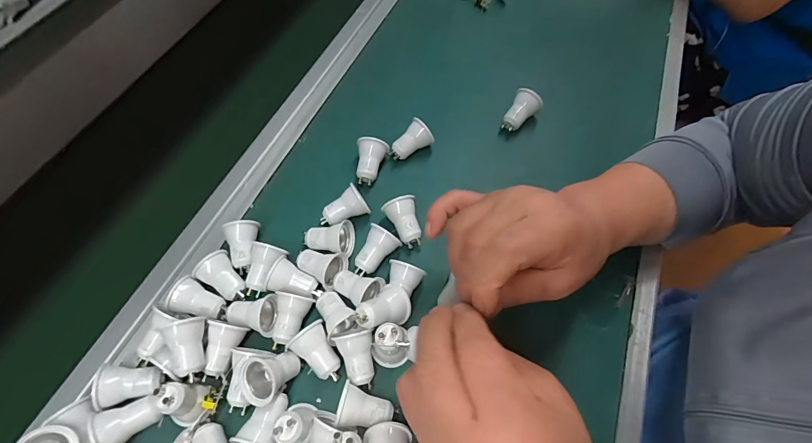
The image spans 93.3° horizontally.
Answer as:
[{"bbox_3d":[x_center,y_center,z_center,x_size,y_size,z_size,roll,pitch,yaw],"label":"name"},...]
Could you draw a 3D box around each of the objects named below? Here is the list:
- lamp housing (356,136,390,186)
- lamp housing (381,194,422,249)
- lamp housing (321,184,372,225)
[{"bbox_3d":[-0.036,-0.061,0.394,0.030,0.032,0.039,6,62,4],"label":"lamp housing"},{"bbox_3d":[-0.003,0.002,0.356,0.029,0.029,0.040,-13,62,-6],"label":"lamp housing"},{"bbox_3d":[-0.059,-0.010,0.367,0.043,0.029,0.028,-36,67,-17],"label":"lamp housing"}]

